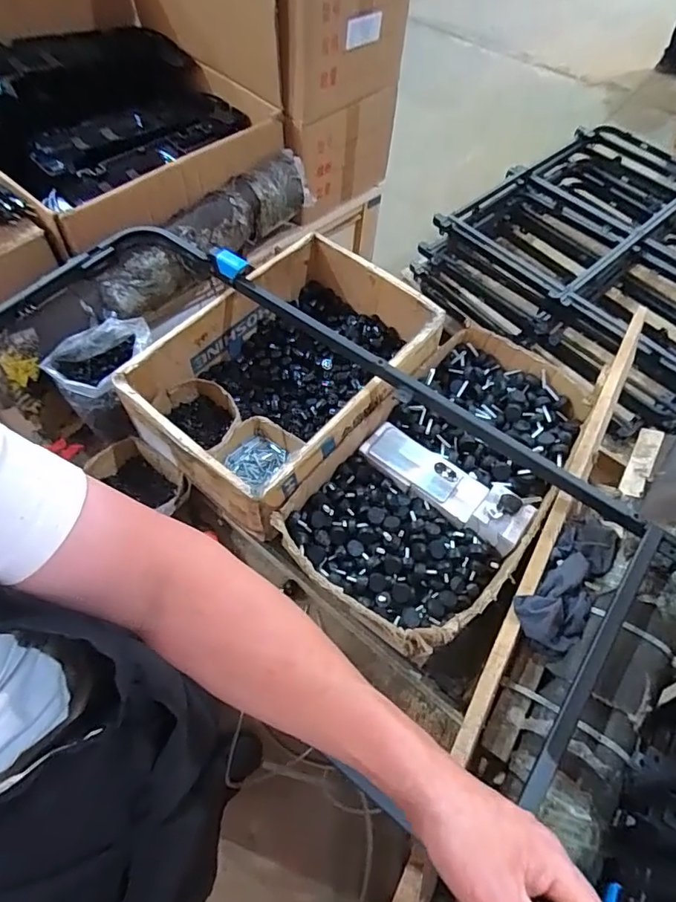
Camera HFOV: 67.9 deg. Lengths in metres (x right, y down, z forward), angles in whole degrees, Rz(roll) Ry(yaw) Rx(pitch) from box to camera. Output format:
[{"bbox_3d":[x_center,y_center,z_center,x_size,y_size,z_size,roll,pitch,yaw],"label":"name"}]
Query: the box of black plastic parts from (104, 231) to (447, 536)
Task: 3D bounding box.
[{"bbox_3d":[-0.082,-0.148,0.954,0.357,0.165,0.538,35,63,17],"label":"box of black plastic parts"}]

